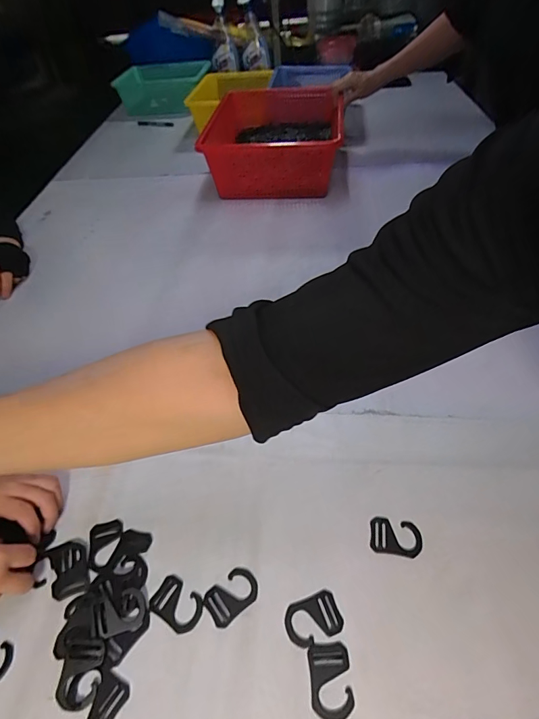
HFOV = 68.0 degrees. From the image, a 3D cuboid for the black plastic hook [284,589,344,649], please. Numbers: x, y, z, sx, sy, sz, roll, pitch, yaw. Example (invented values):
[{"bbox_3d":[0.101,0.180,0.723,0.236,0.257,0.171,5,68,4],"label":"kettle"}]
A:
[{"bbox_3d":[0.039,0.235,0.363,0.050,0.004,0.035,-19,48,-11],"label":"black plastic hook"}]

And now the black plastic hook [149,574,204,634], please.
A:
[{"bbox_3d":[-0.087,0.232,0.379,0.050,0.004,0.035,24,54,25],"label":"black plastic hook"}]

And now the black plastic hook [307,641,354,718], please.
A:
[{"bbox_3d":[0.051,0.267,0.333,0.034,0.004,0.049,-6,47,1],"label":"black plastic hook"}]

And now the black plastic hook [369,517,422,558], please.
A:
[{"bbox_3d":[0.128,0.179,0.405,0.049,0.004,0.035,4,48,10],"label":"black plastic hook"}]

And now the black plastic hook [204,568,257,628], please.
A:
[{"bbox_3d":[-0.036,0.223,0.380,0.050,0.004,0.034,-33,53,-22],"label":"black plastic hook"}]

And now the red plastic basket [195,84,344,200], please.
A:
[{"bbox_3d":[0.022,-0.530,0.968,0.277,0.137,0.397,2,48,7],"label":"red plastic basket"}]

